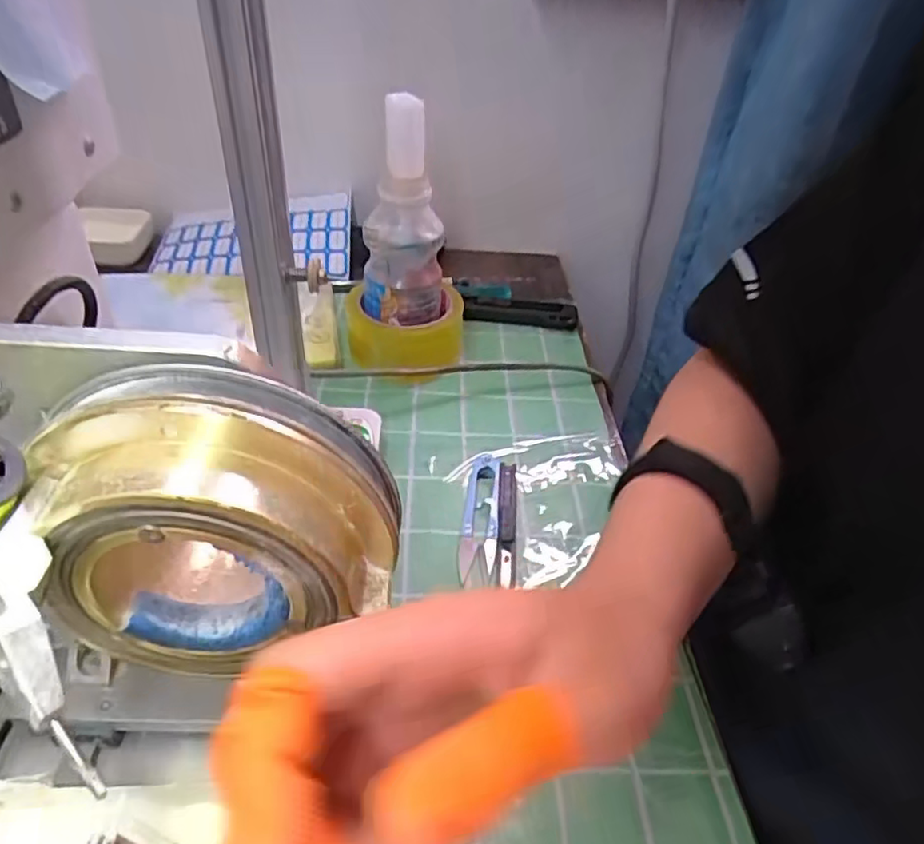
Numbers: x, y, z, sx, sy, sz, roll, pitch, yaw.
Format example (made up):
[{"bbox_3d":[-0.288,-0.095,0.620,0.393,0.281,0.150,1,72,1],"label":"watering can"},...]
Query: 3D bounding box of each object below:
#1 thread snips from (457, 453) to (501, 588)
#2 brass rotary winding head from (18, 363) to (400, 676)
[{"bbox_3d":[0.013,0.057,0.419,0.023,0.008,0.101,7,41,2],"label":"thread snips"},{"bbox_3d":[-0.075,0.033,0.203,0.103,0.093,0.045,0,40,-6],"label":"brass rotary winding head"}]

